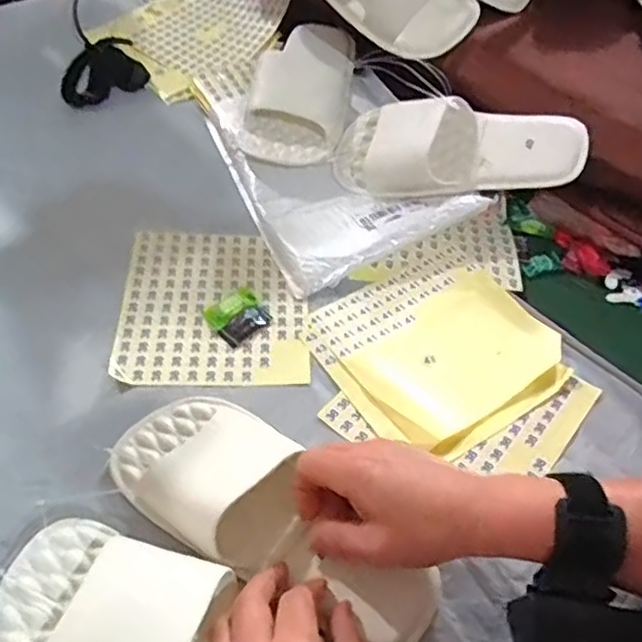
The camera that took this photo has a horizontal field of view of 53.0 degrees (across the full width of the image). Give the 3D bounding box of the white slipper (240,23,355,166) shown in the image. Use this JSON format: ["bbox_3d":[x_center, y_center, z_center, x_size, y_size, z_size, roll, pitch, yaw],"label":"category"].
[{"bbox_3d":[-0.018,-0.253,0.705,0.102,0.072,0.234,11,52,3],"label":"white slipper"}]

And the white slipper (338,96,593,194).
[{"bbox_3d":[0.128,-0.169,0.623,0.240,0.064,0.096,2,69,20],"label":"white slipper"}]

